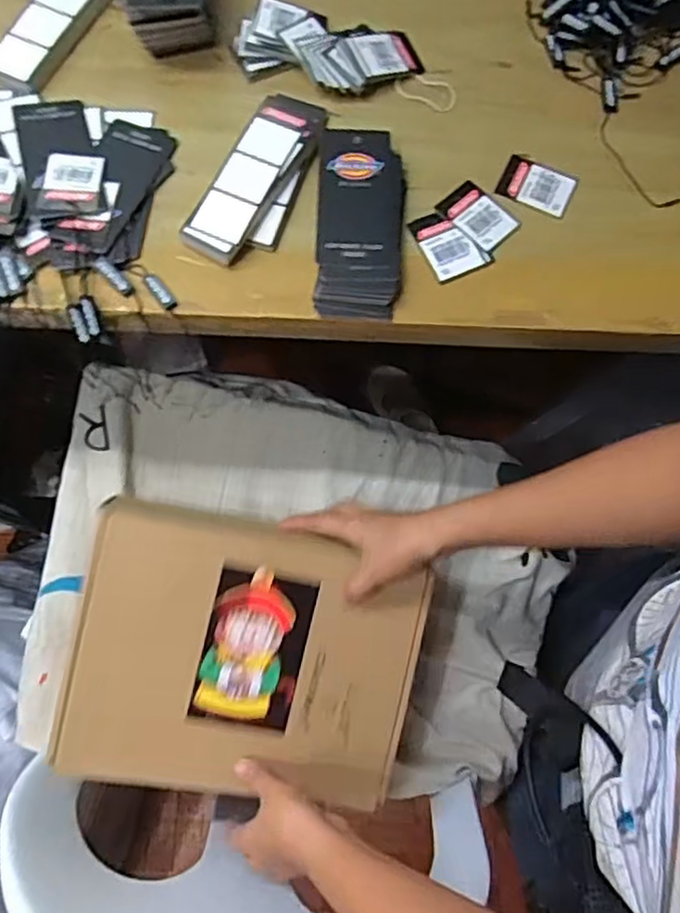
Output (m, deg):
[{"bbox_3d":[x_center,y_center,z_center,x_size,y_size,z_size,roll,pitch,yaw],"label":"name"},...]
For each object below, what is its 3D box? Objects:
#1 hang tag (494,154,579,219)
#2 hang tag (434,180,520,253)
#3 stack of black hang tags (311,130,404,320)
[{"bbox_3d":[0.139,-0.191,0.463,0.050,0.004,0.037,25,74,6],"label":"hang tag"},{"bbox_3d":[0.095,-0.167,0.456,0.034,0.004,0.053,-41,78,-12],"label":"hang tag"},{"bbox_3d":[0.014,-0.160,0.443,0.057,0.019,0.134,2,73,-1],"label":"stack of black hang tags"}]

